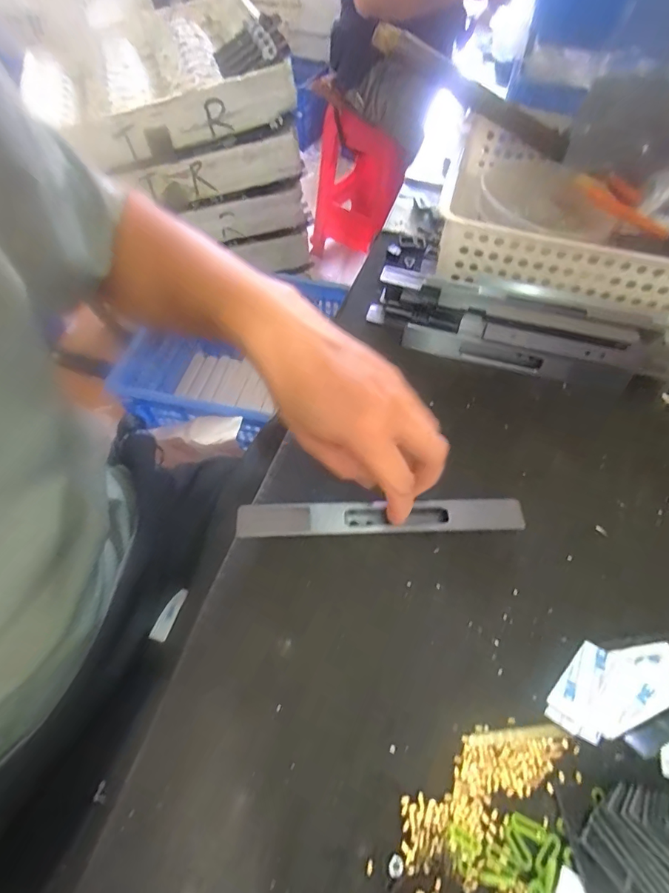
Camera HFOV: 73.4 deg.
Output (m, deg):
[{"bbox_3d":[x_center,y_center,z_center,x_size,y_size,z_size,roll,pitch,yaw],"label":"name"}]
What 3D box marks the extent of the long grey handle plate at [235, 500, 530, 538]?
[{"bbox_3d":[0.034,0.052,0.334,0.208,0.010,0.023,-1,57,-2],"label":"long grey handle plate"}]

